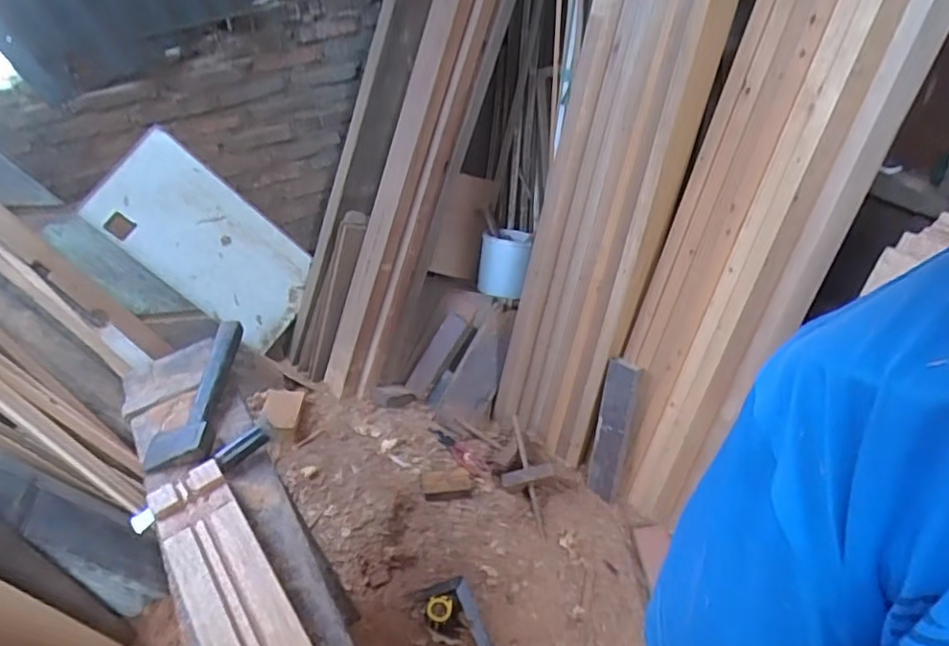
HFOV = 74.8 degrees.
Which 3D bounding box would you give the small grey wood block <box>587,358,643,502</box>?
[{"bbox_3d":[0.360,0.275,1.597,0.095,0.373,0.050,11,14,19],"label":"small grey wood block"}]

